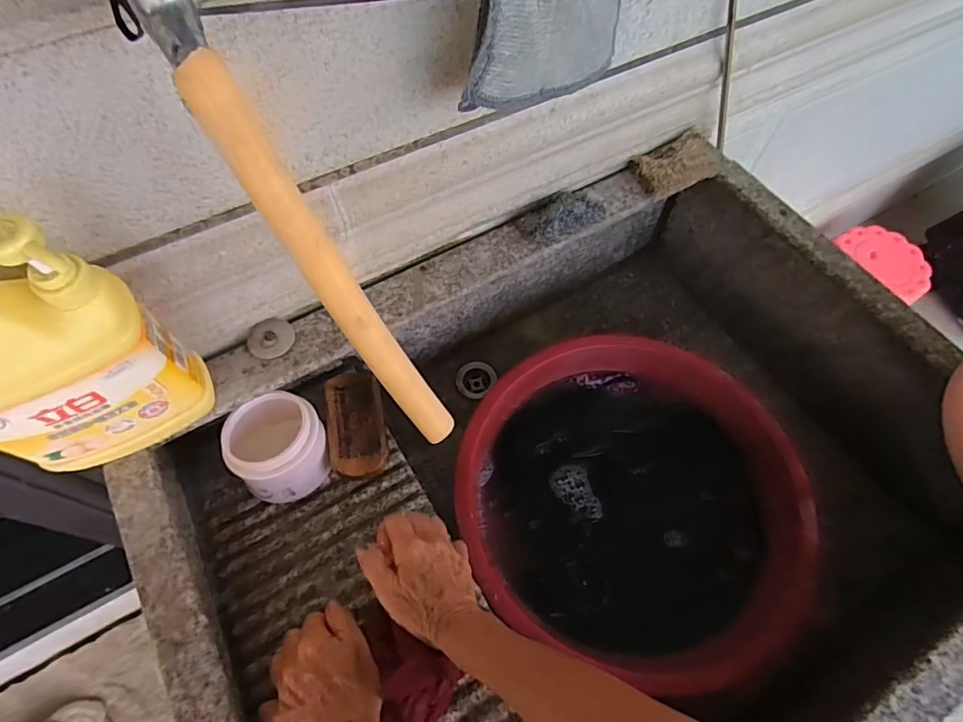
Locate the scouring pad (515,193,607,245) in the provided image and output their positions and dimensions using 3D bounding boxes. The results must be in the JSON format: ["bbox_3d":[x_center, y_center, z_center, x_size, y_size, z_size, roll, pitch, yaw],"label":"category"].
[{"bbox_3d":[0.095,-0.177,0.610,0.103,0.036,0.055,-26,65,-14],"label":"scouring pad"}]

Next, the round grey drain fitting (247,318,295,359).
[{"bbox_3d":[-0.216,-0.024,0.537,0.046,0.009,0.042,0,62,-1],"label":"round grey drain fitting"}]

